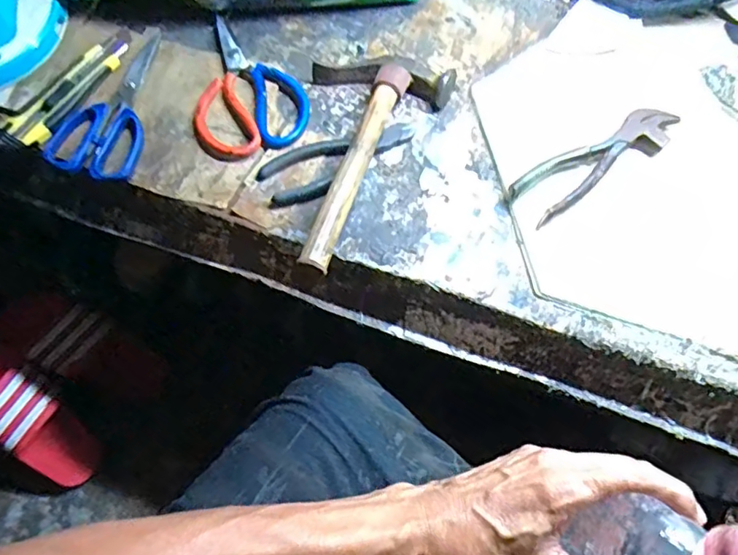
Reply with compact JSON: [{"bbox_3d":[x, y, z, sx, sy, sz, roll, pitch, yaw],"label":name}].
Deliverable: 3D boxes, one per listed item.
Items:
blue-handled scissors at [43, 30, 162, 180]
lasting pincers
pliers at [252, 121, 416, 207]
[{"bbox_3d":[-0.247,-0.175,0.547,0.083,0.011,0.179,10,68,4],"label":"blue-handled scissors"},{"bbox_3d":[0.216,-0.112,0.530,0.188,0.022,0.048,-33,71,-13],"label":"lasting pincers"},{"bbox_3d":[-0.029,-0.113,0.530,0.153,0.008,0.058,-27,70,-11],"label":"pliers"}]

